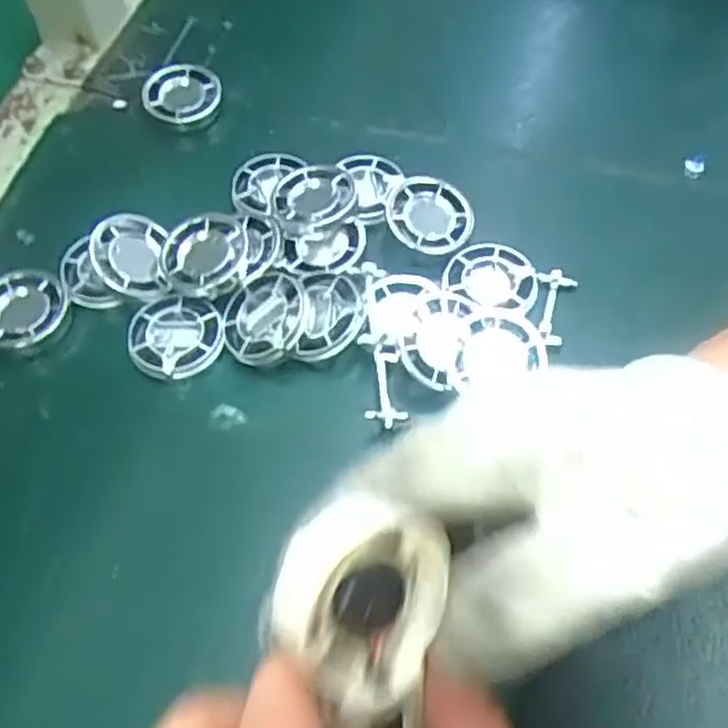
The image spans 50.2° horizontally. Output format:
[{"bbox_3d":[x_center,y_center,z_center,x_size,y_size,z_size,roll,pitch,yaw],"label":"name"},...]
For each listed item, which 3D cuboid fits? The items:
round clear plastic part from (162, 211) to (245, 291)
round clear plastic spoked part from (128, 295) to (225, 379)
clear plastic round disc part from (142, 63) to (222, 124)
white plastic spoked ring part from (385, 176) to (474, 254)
[{"bbox_3d":[-0.068,-0.047,0.326,0.035,0.010,0.032,-1,58,2],"label":"round clear plastic part"},{"bbox_3d":[-0.077,-0.010,0.318,0.038,0.010,0.035,-1,58,2],"label":"round clear plastic spoked part"},{"bbox_3d":[-0.093,-0.139,0.398,0.038,0.005,0.034,6,74,0],"label":"clear plastic round disc part"},{"bbox_3d":[0.030,-0.066,0.345,0.038,0.010,0.038,3,69,-3],"label":"white plastic spoked ring part"}]

